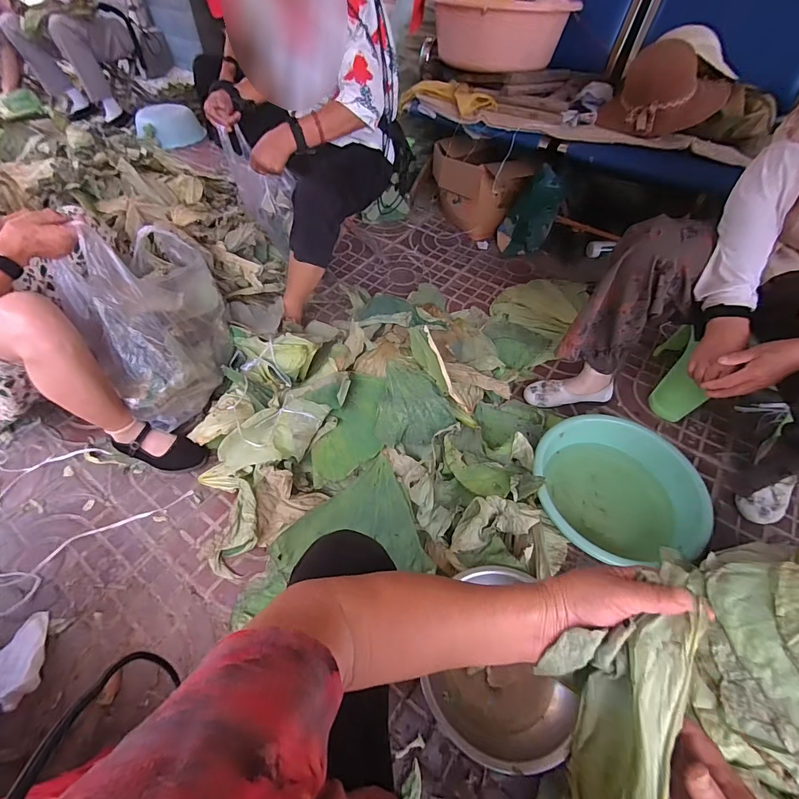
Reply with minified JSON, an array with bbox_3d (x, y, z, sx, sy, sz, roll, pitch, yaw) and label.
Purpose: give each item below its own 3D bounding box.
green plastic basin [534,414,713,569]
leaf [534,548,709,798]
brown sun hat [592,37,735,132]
[{"bbox_3d":[0.448,0.187,0.870,0.315,0.124,0.309,1,53,-1],"label":"green plastic basin"},{"bbox_3d":[0.164,0.266,0.314,0.089,0.054,0.277,13,83,8],"label":"leaf"},{"bbox_3d":[0.734,-0.843,1.110,0.302,0.194,0.258,25,55,18],"label":"brown sun hat"}]

